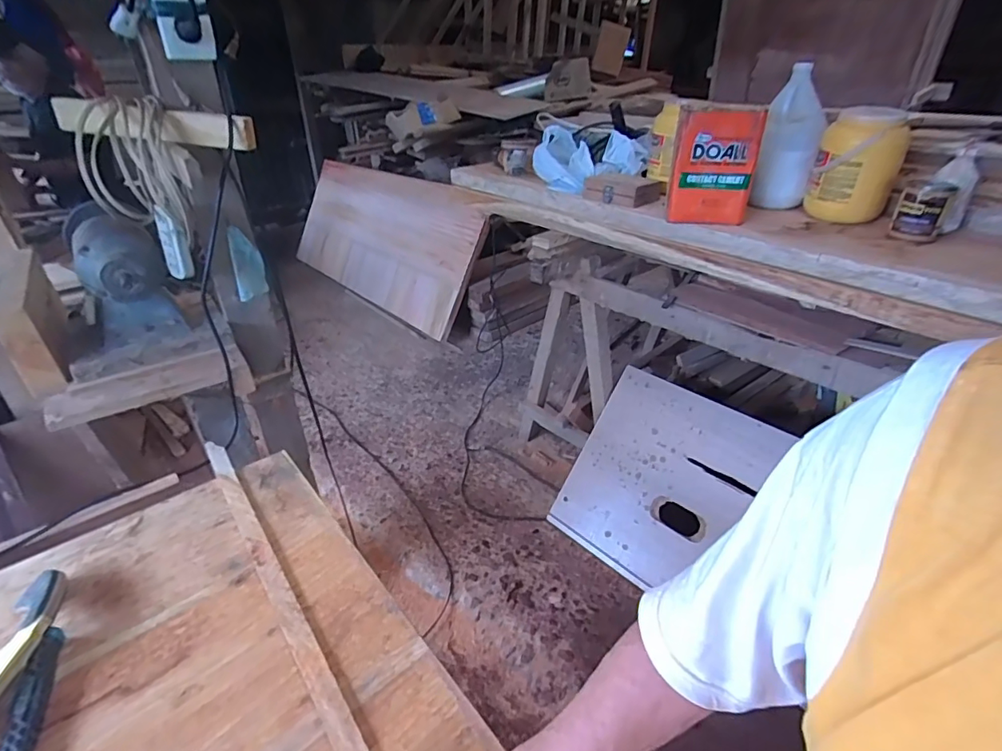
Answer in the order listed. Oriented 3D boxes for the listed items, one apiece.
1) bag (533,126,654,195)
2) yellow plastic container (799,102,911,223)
[{"bbox_3d":[0.250,-0.635,1.484,0.283,0.133,0.286,-10,32,-16],"label":"bag"},{"bbox_3d":[0.775,-0.462,1.108,0.158,0.221,0.179,21,37,31],"label":"yellow plastic container"}]

